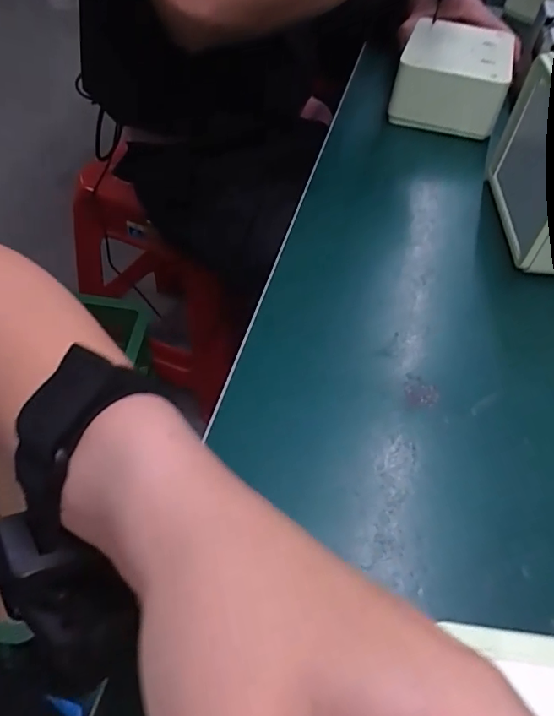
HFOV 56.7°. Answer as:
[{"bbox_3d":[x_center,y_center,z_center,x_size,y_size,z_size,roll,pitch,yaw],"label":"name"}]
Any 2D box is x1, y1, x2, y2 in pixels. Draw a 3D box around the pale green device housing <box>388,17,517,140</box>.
[{"bbox_3d":[0.178,-0.291,0.526,0.105,0.057,0.141,16,52,8],"label":"pale green device housing"}]

